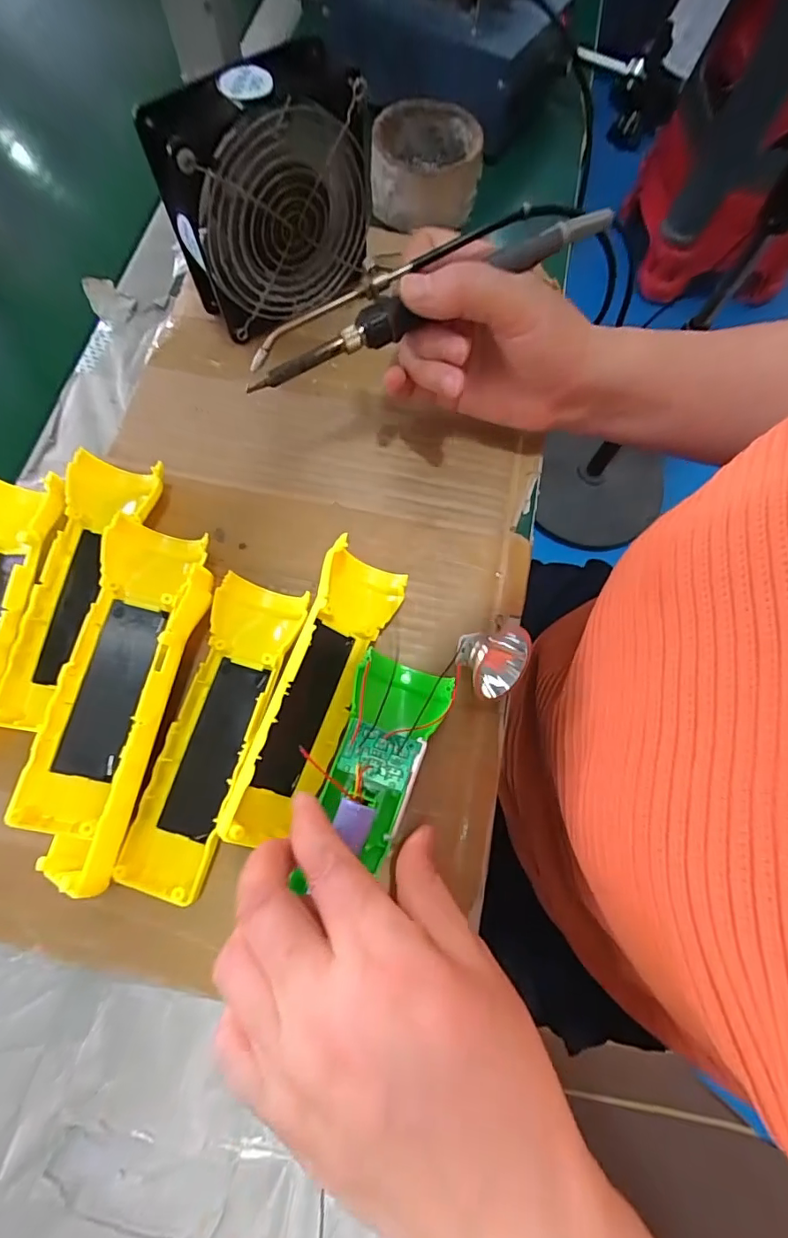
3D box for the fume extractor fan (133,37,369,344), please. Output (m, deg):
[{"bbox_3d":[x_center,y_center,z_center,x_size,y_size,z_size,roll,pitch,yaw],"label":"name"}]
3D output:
[{"bbox_3d":[-0.079,-0.266,0.323,0.120,0.117,0.057,-34,76,-11],"label":"fume extractor fan"}]

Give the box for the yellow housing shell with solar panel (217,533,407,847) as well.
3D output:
[{"bbox_3d":[-0.041,0.038,0.271,0.047,0.038,0.164,19,73,5],"label":"yellow housing shell with solar panel"}]

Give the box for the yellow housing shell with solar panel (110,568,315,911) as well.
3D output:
[{"bbox_3d":[-0.094,0.056,0.268,0.045,0.027,0.163,16,73,4],"label":"yellow housing shell with solar panel"}]

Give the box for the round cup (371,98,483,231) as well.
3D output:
[{"bbox_3d":[0.025,-0.371,0.406,0.083,0.045,0.091,2,72,0],"label":"round cup"}]

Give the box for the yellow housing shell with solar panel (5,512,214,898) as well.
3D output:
[{"bbox_3d":[-0.140,0.037,0.267,0.060,0.039,0.186,10,72,2],"label":"yellow housing shell with solar panel"}]

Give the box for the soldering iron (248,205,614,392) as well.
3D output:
[{"bbox_3d":[0.017,-0.176,0.265,0.206,0.019,0.027,-28,75,-2],"label":"soldering iron"}]

